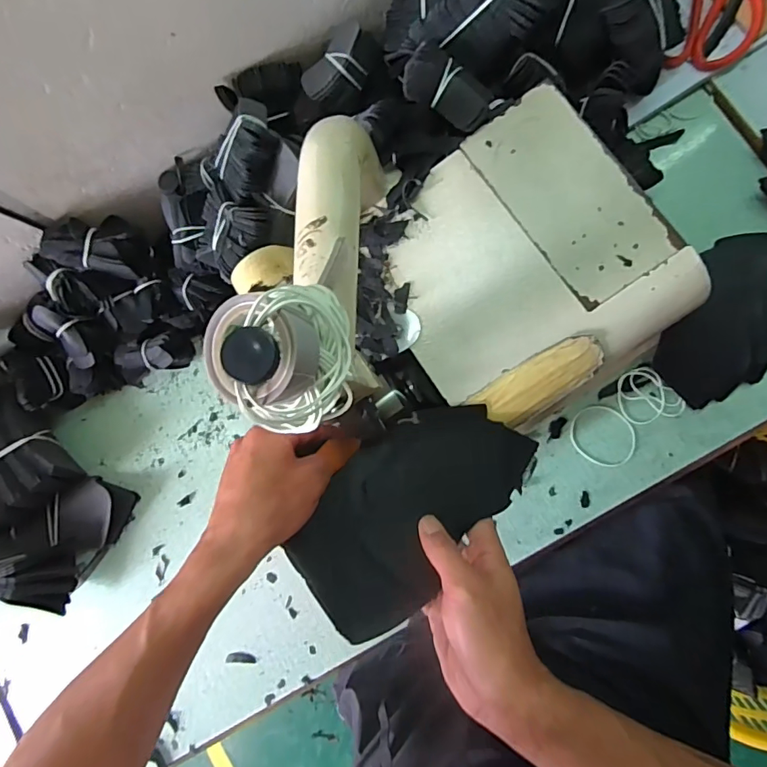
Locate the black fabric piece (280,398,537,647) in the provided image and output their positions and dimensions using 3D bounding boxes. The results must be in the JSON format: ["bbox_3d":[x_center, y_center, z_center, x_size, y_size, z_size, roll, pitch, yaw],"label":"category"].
[{"bbox_3d":[0.019,0.091,0.364,0.108,0.014,0.192,42,77,13],"label":"black fabric piece"}]

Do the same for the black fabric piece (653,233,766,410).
[{"bbox_3d":[0.358,-0.068,0.472,0.108,0.042,0.189,27,92,8],"label":"black fabric piece"}]

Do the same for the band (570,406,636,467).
[{"bbox_3d":[0.233,0.056,0.502,0.067,0.004,0.057,33,93,8],"label":"band"}]

